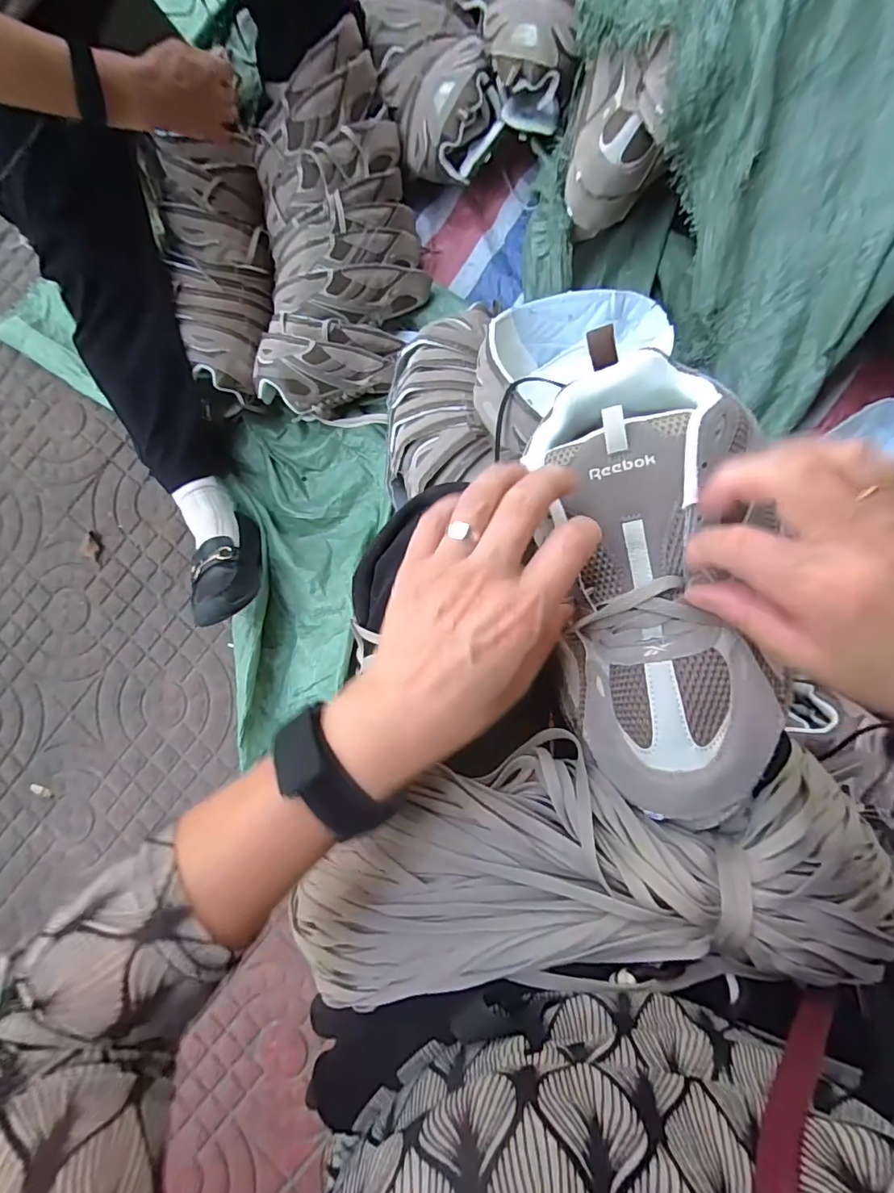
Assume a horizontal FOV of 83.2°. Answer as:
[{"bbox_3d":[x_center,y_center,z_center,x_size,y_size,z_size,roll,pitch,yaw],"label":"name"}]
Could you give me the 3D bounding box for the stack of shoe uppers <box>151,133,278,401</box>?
[{"bbox_3d":[-0.337,-0.488,0.742,0.127,0.111,0.362,-3,85,7],"label":"stack of shoe uppers"}]

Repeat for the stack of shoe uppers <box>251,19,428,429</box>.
[{"bbox_3d":[-0.156,-0.530,0.748,0.227,0.139,0.501,2,86,7],"label":"stack of shoe uppers"}]

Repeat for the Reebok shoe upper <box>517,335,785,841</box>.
[{"bbox_3d":[0.117,-0.011,0.284,0.118,0.075,0.262,-7,86,6],"label":"Reebok shoe upper"}]

